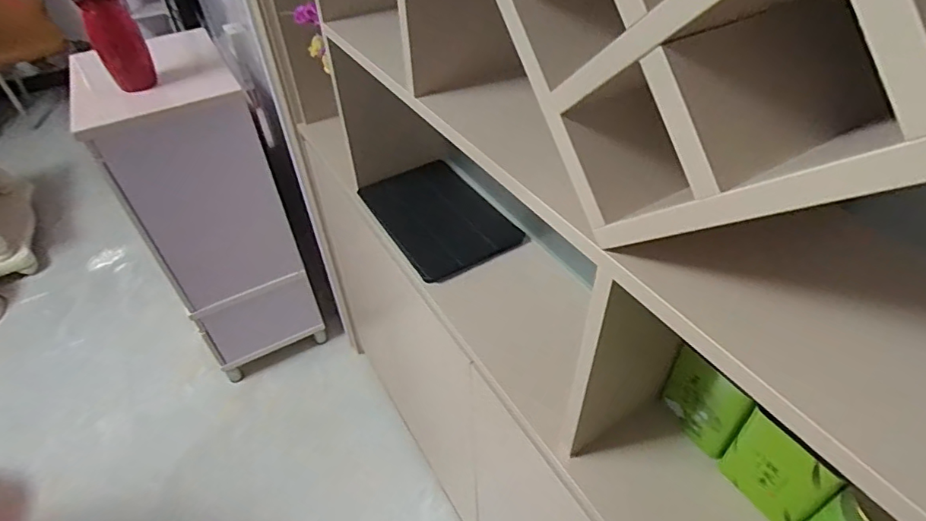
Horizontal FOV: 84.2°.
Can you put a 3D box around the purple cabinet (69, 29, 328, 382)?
[{"bbox_3d":[-0.786,-0.153,1.612,0.368,0.954,0.513,-24,47,-22],"label":"purple cabinet"}]

